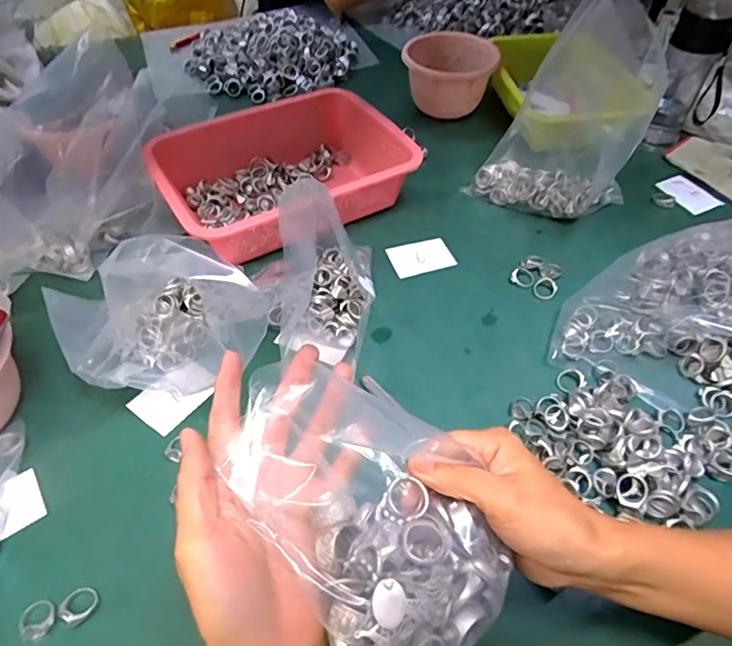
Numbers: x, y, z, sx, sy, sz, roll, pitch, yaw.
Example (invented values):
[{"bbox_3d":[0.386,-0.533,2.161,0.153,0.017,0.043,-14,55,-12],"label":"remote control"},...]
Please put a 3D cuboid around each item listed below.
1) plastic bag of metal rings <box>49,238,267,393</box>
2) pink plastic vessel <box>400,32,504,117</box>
[{"bbox_3d":[-0.203,-0.005,0.536,0.185,0.061,0.191,-31,56,-26],"label":"plastic bag of metal rings"},{"bbox_3d":[0.133,-0.397,0.848,0.144,0.083,0.144,14,49,11],"label":"pink plastic vessel"}]

